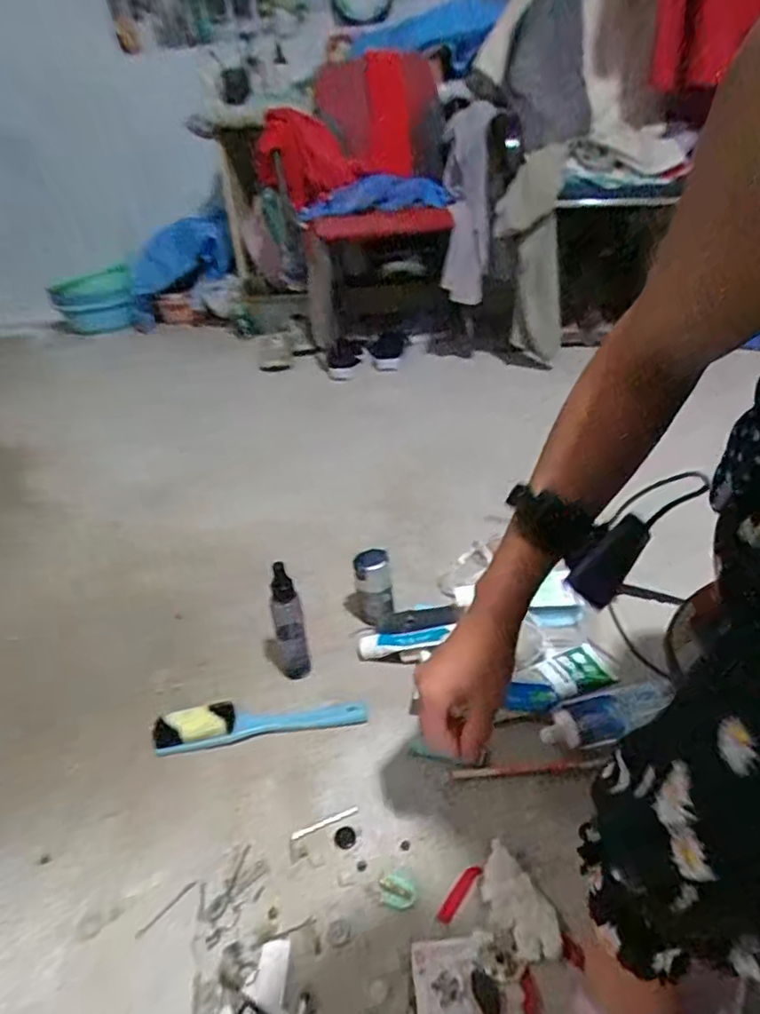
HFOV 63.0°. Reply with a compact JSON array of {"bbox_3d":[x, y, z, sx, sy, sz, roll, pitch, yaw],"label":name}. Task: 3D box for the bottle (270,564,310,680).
[{"bbox_3d":[-0.109,0.130,0.729,0.034,0.148,0.042,-12,29,-10],"label":"bottle"}]

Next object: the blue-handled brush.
[{"bbox_3d":[-0.131,0.229,0.682,0.224,0.029,0.043,-9,29,-5],"label":"blue-handled brush"}]

